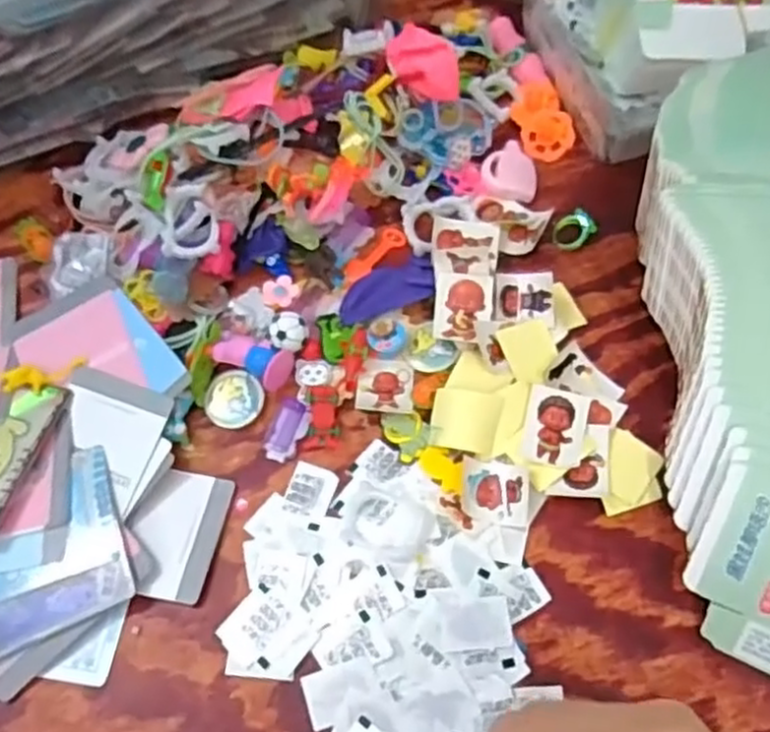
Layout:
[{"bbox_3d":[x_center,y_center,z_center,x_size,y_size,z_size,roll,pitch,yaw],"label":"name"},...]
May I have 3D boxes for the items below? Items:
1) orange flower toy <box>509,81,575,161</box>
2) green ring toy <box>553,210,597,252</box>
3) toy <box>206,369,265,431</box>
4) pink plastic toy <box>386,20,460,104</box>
[{"bbox_3d":[0.099,-0.156,0.478,0.032,0.007,0.055,-20,75,11],"label":"orange flower toy"},{"bbox_3d":[0.110,-0.080,0.443,0.023,0.014,0.019,-31,67,-12],"label":"green ring toy"},{"bbox_3d":[-0.082,0.017,0.407,0.031,0.010,0.030,-1,64,2],"label":"toy"},{"bbox_3d":[0.024,-0.178,0.446,0.048,0.033,0.007,27,27,8],"label":"pink plastic toy"}]

